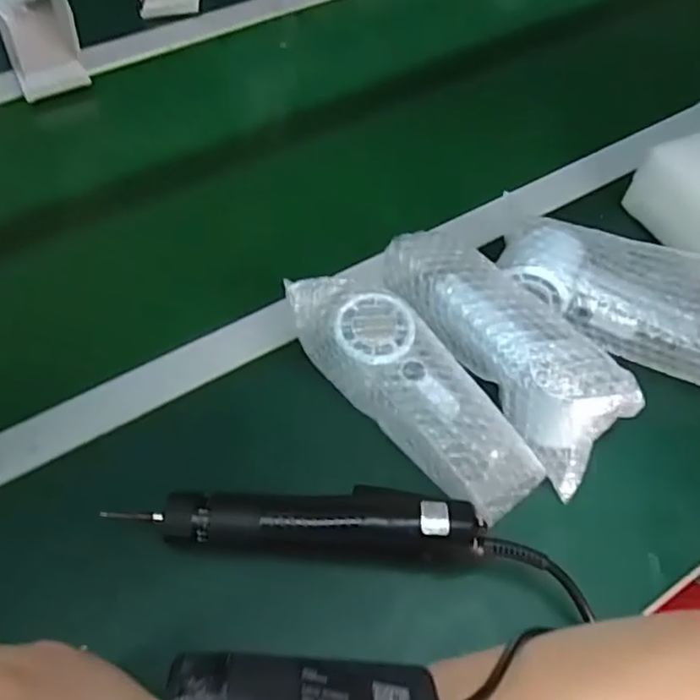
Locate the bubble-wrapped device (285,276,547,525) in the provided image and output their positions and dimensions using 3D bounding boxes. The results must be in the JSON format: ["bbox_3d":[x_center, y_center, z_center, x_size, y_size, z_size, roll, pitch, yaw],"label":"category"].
[{"bbox_3d":[0.040,0.023,0.428,0.065,0.068,0.198,-34,64,-21],"label":"bubble-wrapped device"}]

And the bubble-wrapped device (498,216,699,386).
[{"bbox_3d":[0.211,-0.048,0.477,0.191,0.044,0.091,21,59,12],"label":"bubble-wrapped device"}]

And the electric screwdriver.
[{"bbox_3d":[-0.028,0.104,0.390,0.216,0.032,0.043,3,57,0],"label":"electric screwdriver"}]

